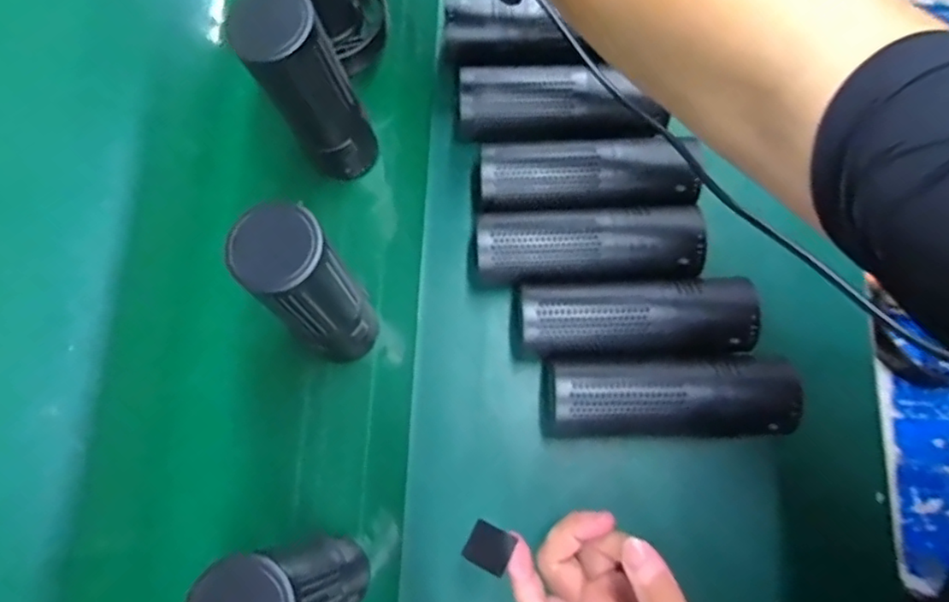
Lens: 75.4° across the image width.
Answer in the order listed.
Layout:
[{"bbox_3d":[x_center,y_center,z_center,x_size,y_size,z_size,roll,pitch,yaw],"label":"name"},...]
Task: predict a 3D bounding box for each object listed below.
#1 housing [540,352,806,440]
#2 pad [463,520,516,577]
[{"bbox_3d":[0.132,0.067,0.425,0.162,0.052,0.055,-2,76,1],"label":"housing"},{"bbox_3d":[0.008,0.146,0.365,0.028,0.004,0.024,16,72,35],"label":"pad"}]

